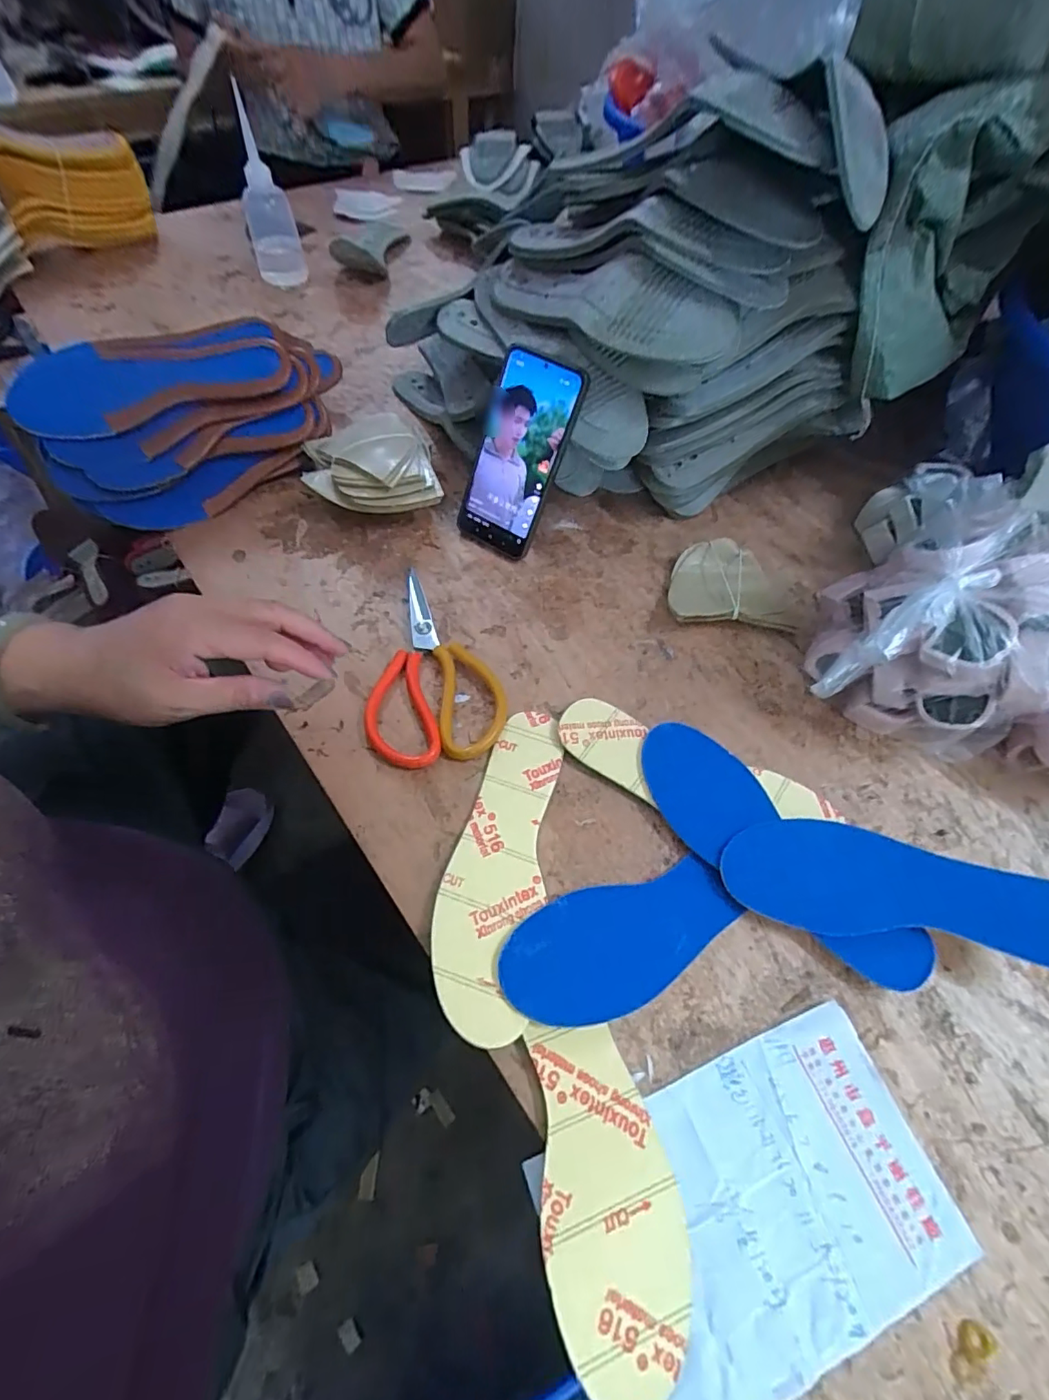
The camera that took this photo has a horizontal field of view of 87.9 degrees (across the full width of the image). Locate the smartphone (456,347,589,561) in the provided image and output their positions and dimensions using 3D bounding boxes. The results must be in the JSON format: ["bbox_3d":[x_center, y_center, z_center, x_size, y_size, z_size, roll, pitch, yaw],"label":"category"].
[{"bbox_3d":[-0.007,-0.214,0.485,0.075,0.162,0.016,33,33,15],"label":"smartphone"}]

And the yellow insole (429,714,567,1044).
[{"bbox_3d":[-0.016,0.104,0.369,0.062,0.007,0.212,10,55,3],"label":"yellow insole"}]

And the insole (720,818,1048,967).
[{"bbox_3d":[0.244,0.119,0.347,0.216,0.009,0.069,4,65,15],"label":"insole"}]

